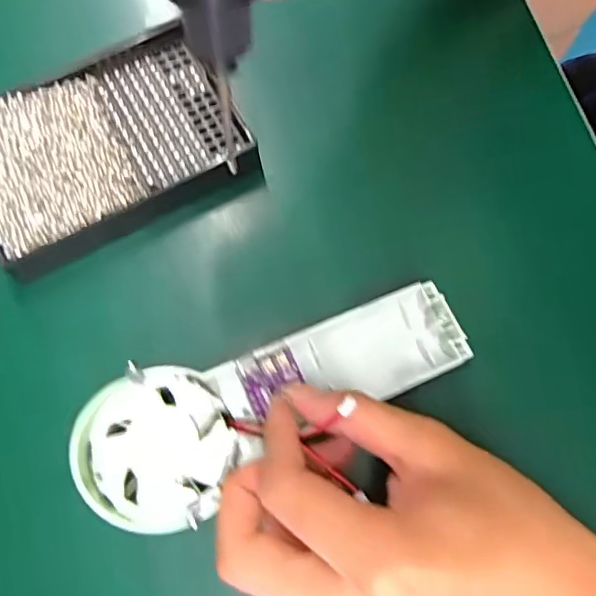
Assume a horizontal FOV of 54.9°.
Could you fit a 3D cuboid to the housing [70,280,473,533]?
[{"bbox_3d":[-0.006,0.043,0.253,0.176,0.021,0.062,-20,75,-19],"label":"housing"}]

